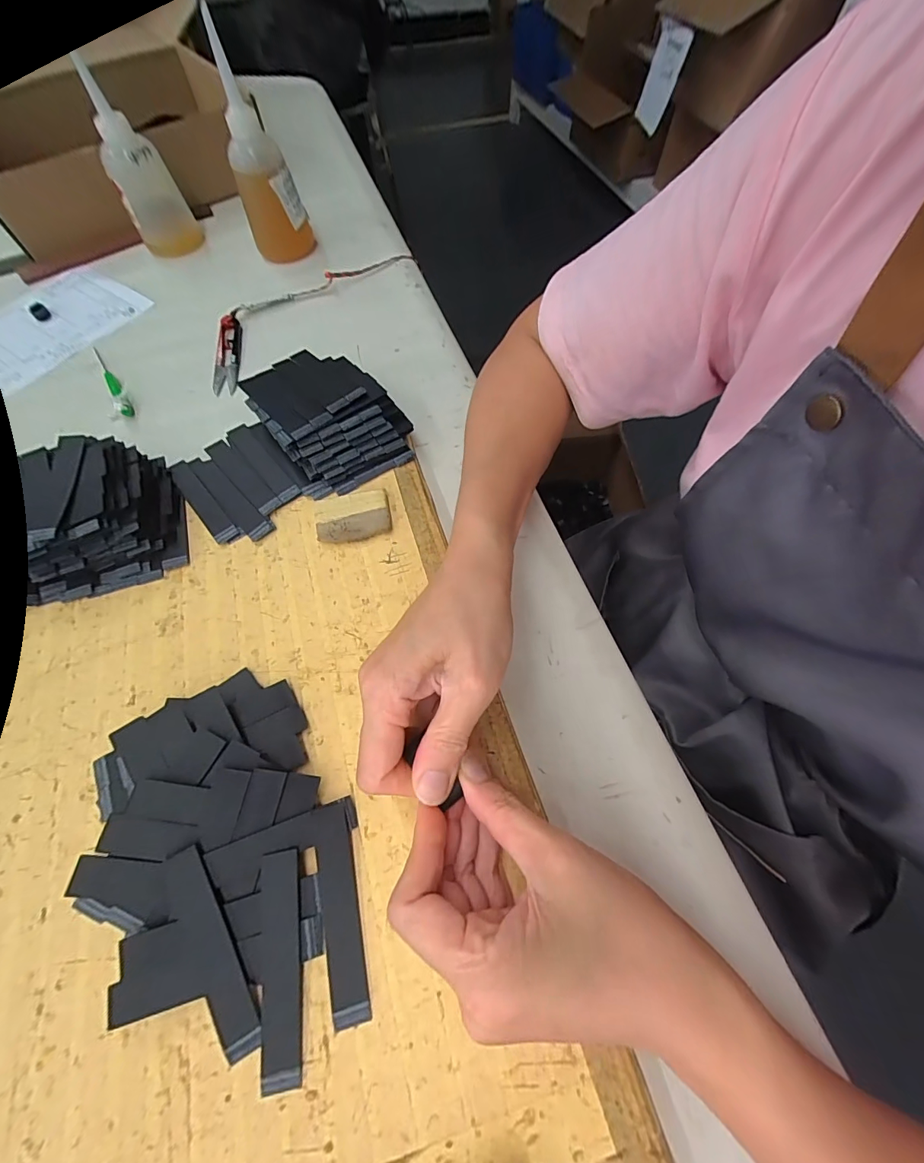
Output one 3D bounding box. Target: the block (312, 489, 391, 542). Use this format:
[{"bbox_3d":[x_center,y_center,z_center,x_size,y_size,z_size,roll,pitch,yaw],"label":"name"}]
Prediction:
[{"bbox_3d":[-0.081,-0.048,0.322,0.054,0.008,0.039,-12,63,-7],"label":"block"}]

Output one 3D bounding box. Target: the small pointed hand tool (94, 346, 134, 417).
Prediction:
[{"bbox_3d":[-0.338,-0.198,0.417,0.010,0.014,0.124,-31,67,-15],"label":"small pointed hand tool"}]

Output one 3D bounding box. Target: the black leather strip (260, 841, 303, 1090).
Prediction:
[{"bbox_3d":[-0.087,0.182,0.209,0.019,0.005,0.092,-6,70,-10],"label":"black leather strip"}]

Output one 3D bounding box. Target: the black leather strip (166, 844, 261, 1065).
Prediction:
[{"bbox_3d":[-0.119,0.174,0.207,0.019,0.004,0.090,-27,79,-11],"label":"black leather strip"}]

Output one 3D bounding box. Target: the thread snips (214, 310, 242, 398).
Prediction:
[{"bbox_3d":[-0.230,-0.229,0.429,0.025,0.013,0.106,-7,63,-4],"label":"thread snips"}]

